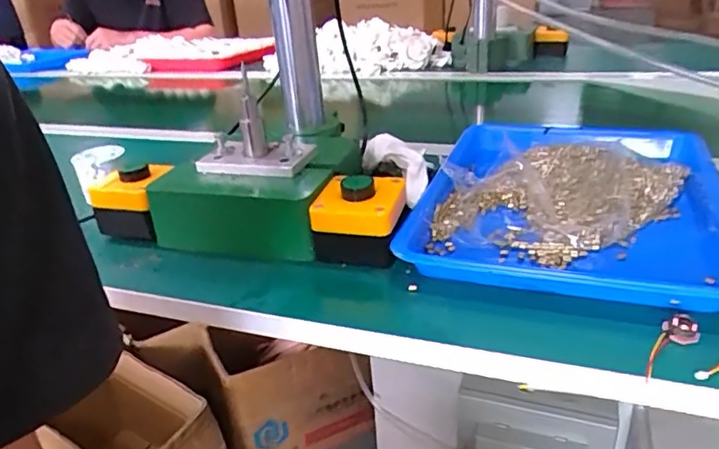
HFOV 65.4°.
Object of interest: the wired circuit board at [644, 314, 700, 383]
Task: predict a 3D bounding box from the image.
[{"bbox_3d":[0.187,0.074,0.341,0.055,0.015,0.019,-25,33,-37],"label":"wired circuit board"}]

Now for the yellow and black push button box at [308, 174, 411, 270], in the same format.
[{"bbox_3d":[0.000,-0.008,0.478,0.071,0.061,0.075,2,26,12],"label":"yellow and black push button box"}]

